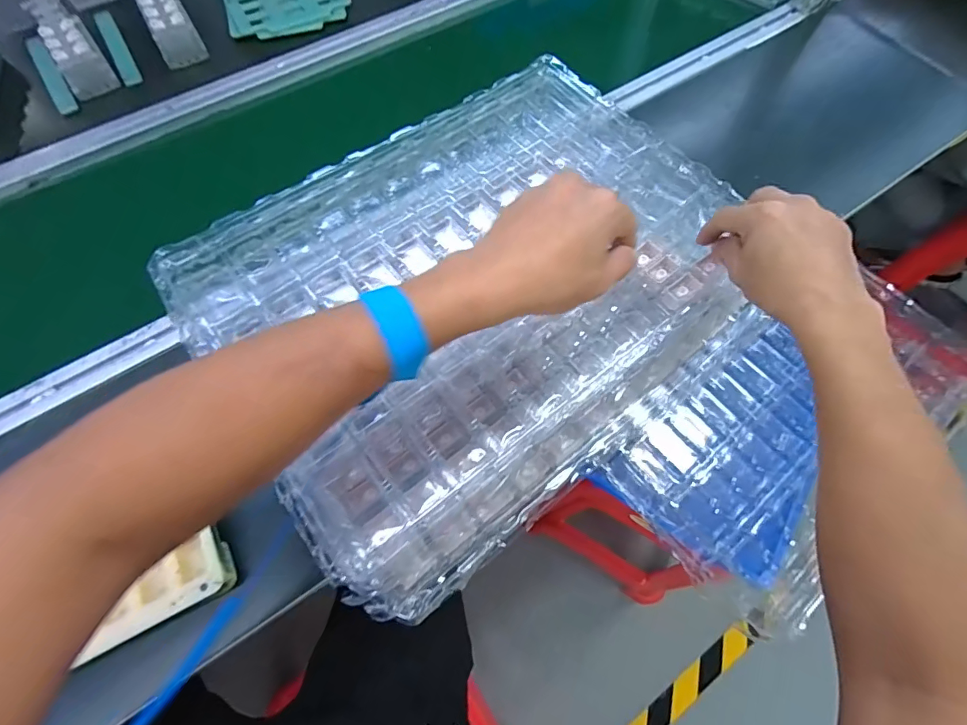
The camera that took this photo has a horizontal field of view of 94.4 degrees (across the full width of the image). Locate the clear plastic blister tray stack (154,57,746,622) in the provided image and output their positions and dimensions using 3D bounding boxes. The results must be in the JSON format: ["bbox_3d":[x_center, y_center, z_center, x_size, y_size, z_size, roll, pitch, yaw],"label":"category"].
[{"bbox_3d":[0.002,-0.075,0.459,0.512,0.075,0.394,-38,78,-12],"label":"clear plastic blister tray stack"}]

